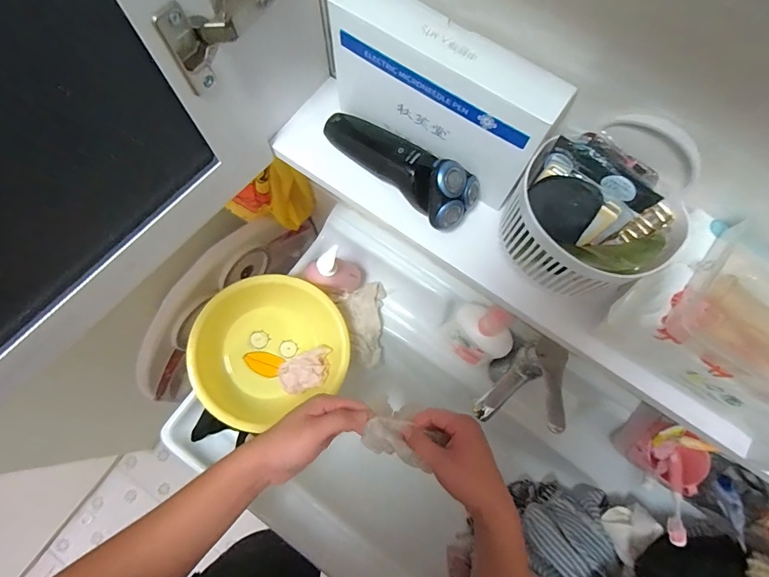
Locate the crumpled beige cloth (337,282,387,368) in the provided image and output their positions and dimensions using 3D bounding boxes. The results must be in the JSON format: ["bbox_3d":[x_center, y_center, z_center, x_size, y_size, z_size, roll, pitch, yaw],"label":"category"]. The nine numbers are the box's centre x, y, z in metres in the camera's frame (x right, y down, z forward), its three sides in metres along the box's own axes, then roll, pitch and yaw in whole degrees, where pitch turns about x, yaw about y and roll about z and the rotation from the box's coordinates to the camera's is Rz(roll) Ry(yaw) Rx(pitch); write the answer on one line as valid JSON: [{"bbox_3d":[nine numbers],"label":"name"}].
[{"bbox_3d":[-0.037,0.072,0.708,0.086,0.063,0.157,-5,95,-3],"label":"crumpled beige cloth"}]

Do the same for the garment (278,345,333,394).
[{"bbox_3d":[-0.124,0.132,0.640,0.088,0.029,0.057,-26,75,-9],"label":"garment"}]

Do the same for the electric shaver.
[{"bbox_3d":[0.014,-0.120,0.351,0.157,0.047,0.055,43,76,11],"label":"electric shaver"}]

